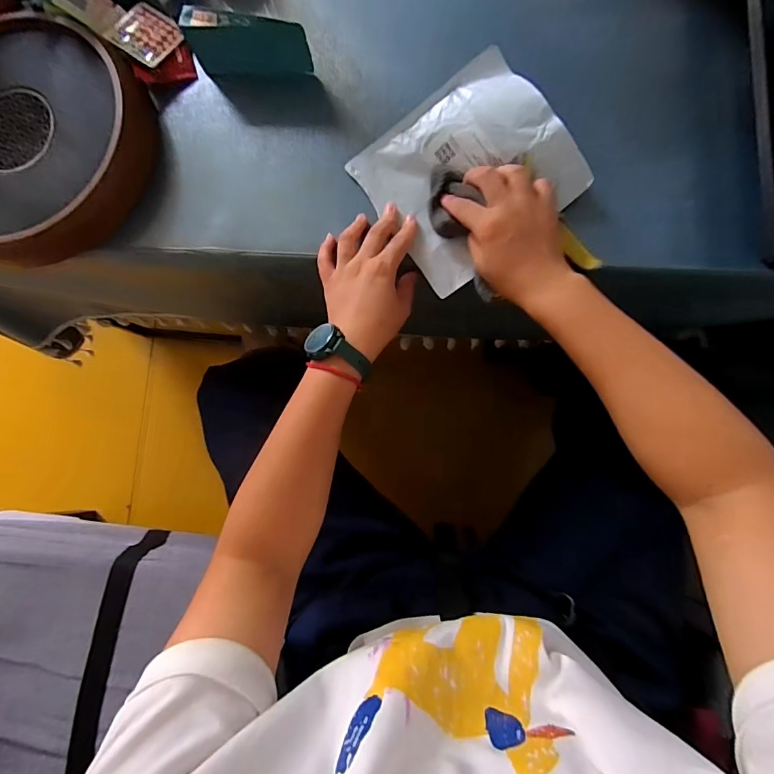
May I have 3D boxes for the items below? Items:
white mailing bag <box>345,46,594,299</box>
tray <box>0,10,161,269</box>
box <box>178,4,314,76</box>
[{"bbox_3d":[0.075,-0.212,0.406,0.173,0.056,0.176,-36,81,0],"label":"white mailing bag"},{"bbox_3d":[-0.403,-0.276,0.460,0.269,0.057,0.251,-1,83,5],"label":"tray"},{"bbox_3d":[-0.144,-0.363,0.439,0.125,0.055,0.024,10,84,7],"label":"box"}]

